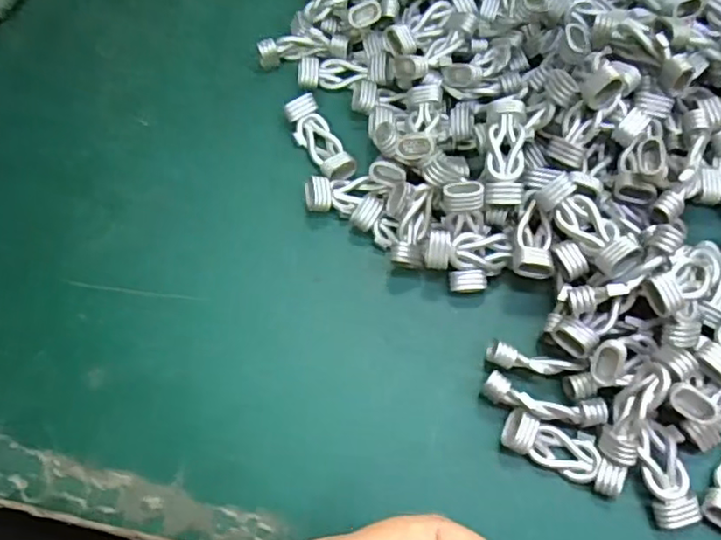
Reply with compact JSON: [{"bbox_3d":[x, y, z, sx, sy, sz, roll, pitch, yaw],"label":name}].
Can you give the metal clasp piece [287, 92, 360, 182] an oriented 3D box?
[{"bbox_3d":[-0.018,-0.058,0.287,0.016,0.011,0.042,-31,70,-9],"label":"metal clasp piece"}]

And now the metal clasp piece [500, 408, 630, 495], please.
[{"bbox_3d":[0.075,0.067,0.233,0.045,0.013,0.015,25,72,12],"label":"metal clasp piece"}]

